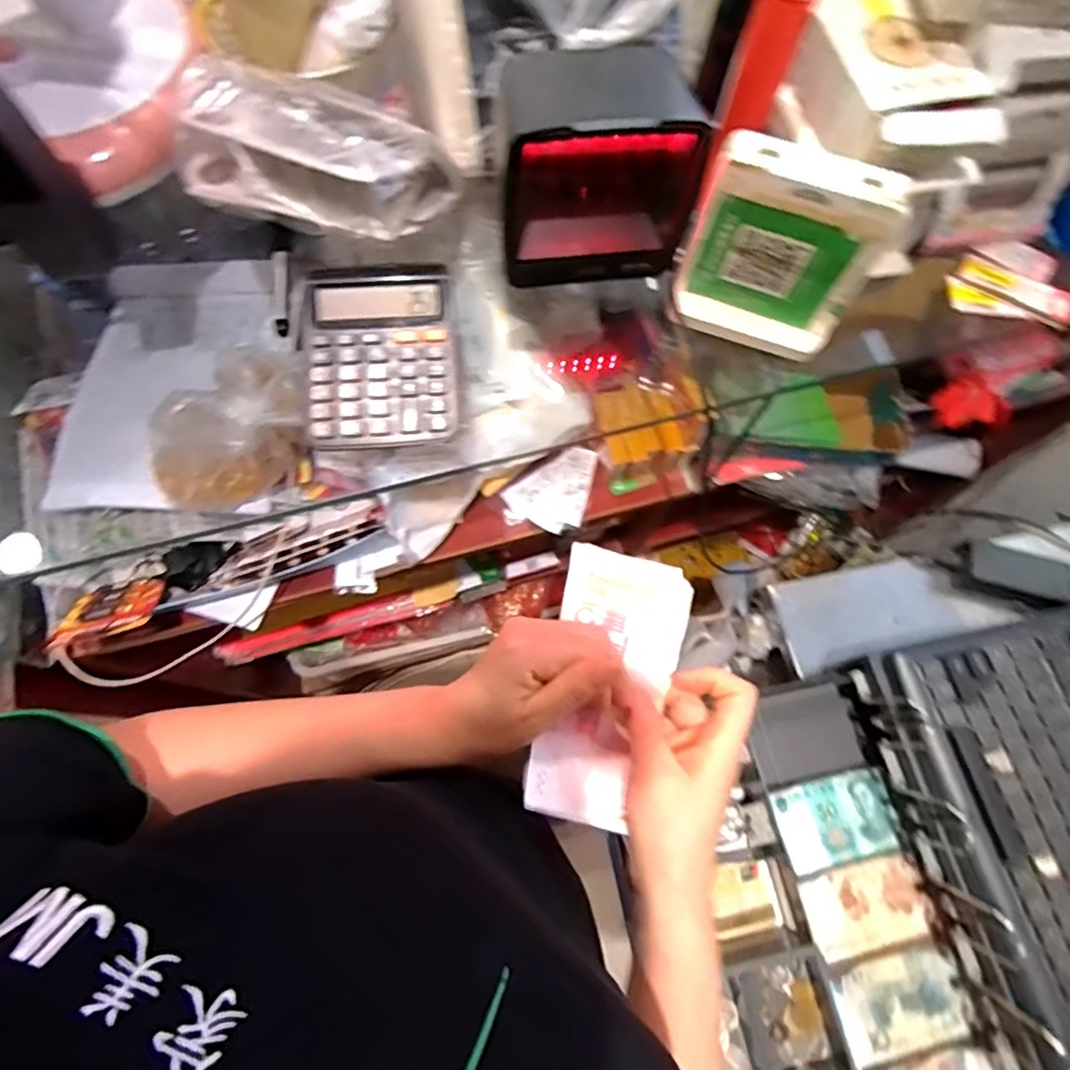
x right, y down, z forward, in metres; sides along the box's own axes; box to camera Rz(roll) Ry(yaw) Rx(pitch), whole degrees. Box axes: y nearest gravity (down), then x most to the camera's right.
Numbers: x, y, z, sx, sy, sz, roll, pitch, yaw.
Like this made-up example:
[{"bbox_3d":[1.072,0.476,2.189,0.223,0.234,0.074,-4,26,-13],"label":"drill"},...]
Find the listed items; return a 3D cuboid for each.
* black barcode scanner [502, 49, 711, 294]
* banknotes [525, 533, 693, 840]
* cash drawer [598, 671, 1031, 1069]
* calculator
[{"bbox_3d":[0.046,-0.271,0.445,0.141,0.125,0.070,-7,70,-5],"label":"black barcode scanner"},{"bbox_3d":[0.041,0.087,0.355,0.081,0.028,0.162,21,75,5],"label":"banknotes"},{"bbox_3d":[0.250,0.333,0.497,0.226,0.067,0.371,-12,71,-6],"label":"cash drawer"},{"bbox_3d":[-0.121,-0.146,0.456,0.110,0.027,0.153,-6,70,-5],"label":"calculator"}]

